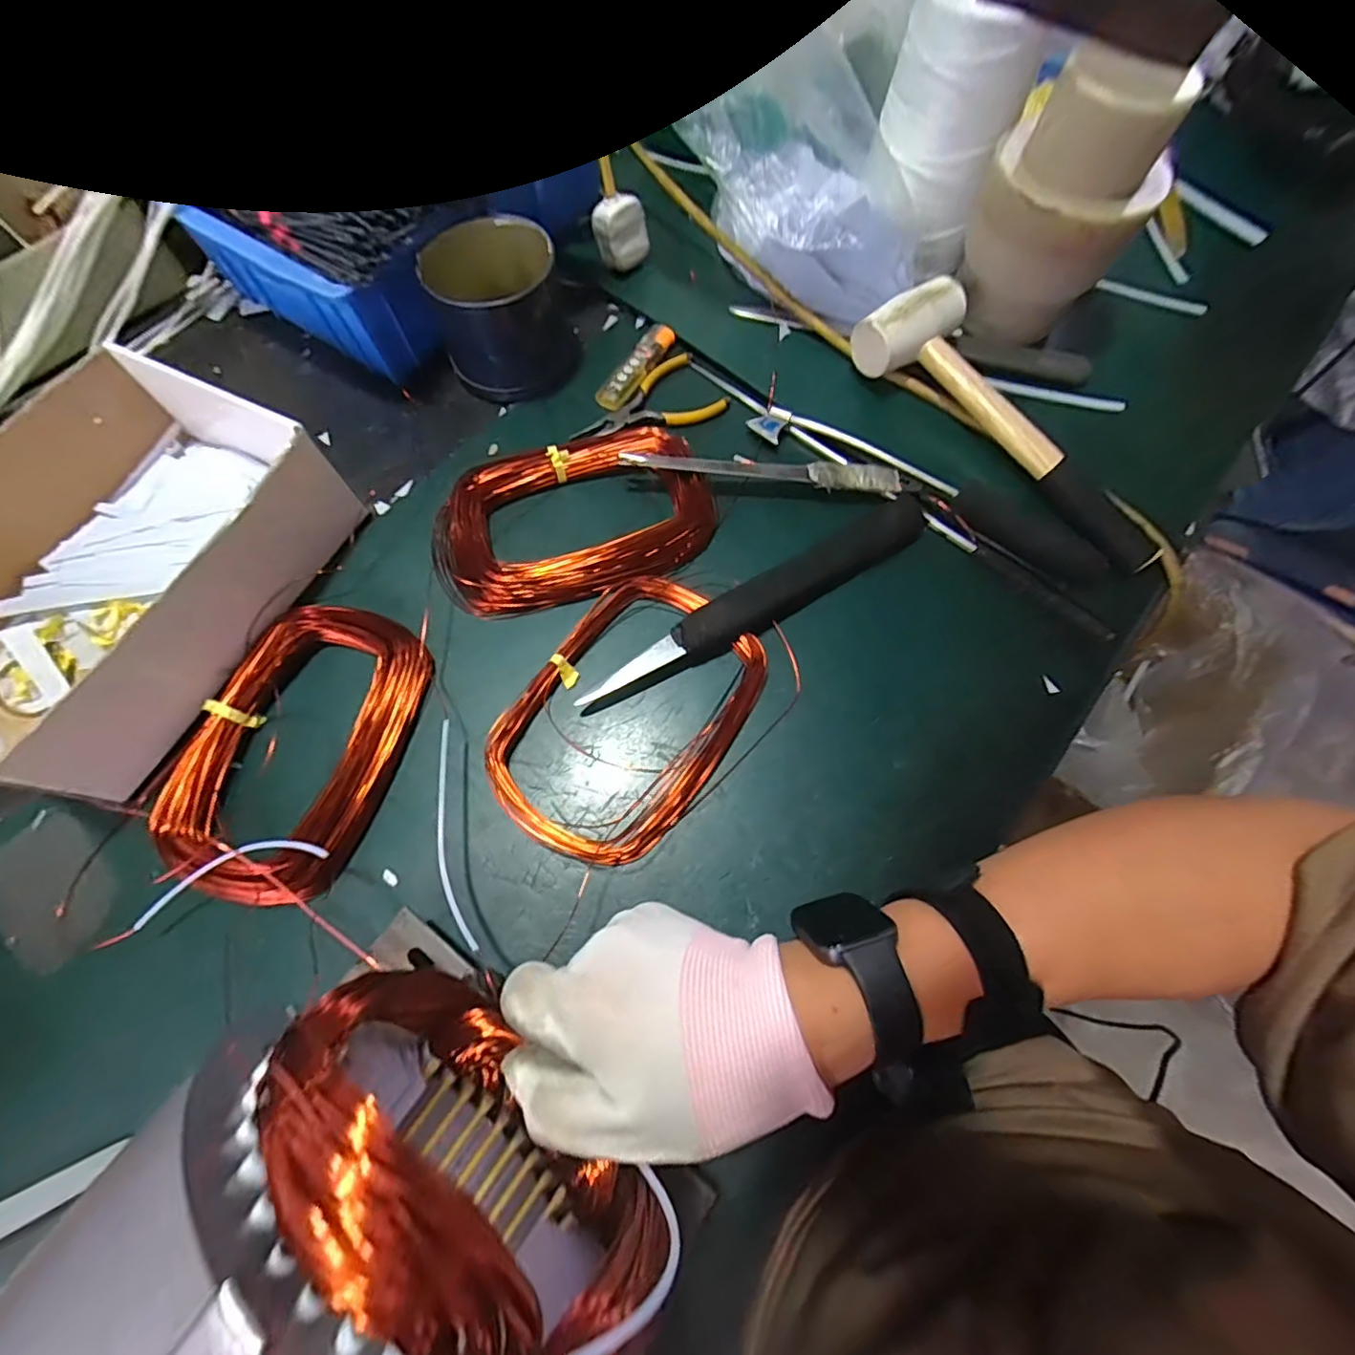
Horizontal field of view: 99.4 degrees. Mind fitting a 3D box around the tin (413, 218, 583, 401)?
[{"bbox_3d":[-0.130,-0.278,0.439,0.109,0.071,0.093,-18,71,-7],"label":"tin"}]

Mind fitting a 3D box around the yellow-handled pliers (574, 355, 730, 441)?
[{"bbox_3d":[-0.026,-0.210,0.445,0.116,0.008,0.062,-24,72,-9],"label":"yellow-handled pliers"}]

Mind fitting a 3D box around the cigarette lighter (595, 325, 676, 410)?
[{"bbox_3d":[-0.033,-0.245,0.453,0.023,0.011,0.085,30,72,10],"label":"cigarette lighter"}]

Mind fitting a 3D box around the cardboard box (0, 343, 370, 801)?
[{"bbox_3d":[-0.349,-0.074,0.361,0.196,0.070,0.254,24,71,8],"label":"cardboard box"}]

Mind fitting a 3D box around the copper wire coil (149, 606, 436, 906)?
[{"bbox_3d":[-0.226,0.040,0.341,0.118,0.023,0.170,10,70,3],"label":"copper wire coil"}]

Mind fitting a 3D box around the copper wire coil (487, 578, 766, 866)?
[{"bbox_3d":[-0.029,0.020,0.354,0.122,0.016,0.178,31,72,11],"label":"copper wire coil"}]

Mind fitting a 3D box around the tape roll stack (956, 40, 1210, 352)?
[{"bbox_3d":[0.266,-0.323,0.410,0.107,0.163,0.086,24,71,8],"label":"tape roll stack"}]

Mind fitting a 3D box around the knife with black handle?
[{"bbox_3d":[0.059,-0.050,0.376,0.259,0.017,0.029,-30,73,-11],"label":"knife with black handle"}]

